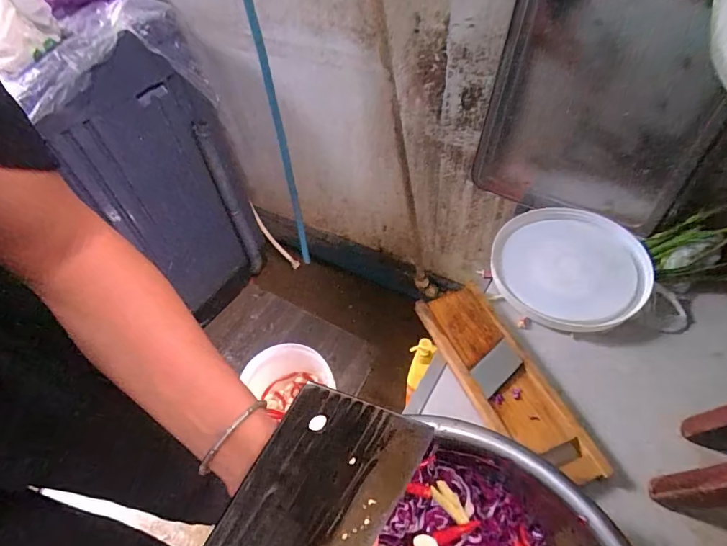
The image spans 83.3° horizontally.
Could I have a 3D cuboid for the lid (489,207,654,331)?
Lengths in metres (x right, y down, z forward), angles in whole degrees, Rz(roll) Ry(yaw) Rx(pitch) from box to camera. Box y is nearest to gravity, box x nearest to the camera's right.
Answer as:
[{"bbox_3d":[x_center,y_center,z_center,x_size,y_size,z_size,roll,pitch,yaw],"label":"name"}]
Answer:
[{"bbox_3d":[0.325,-0.012,0.652,0.222,0.030,0.213,-4,63,9],"label":"lid"}]

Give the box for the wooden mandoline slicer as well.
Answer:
[{"bbox_3d":[0.183,0.137,0.551,0.103,0.031,0.292,-21,49,-12],"label":"wooden mandoline slicer"}]

